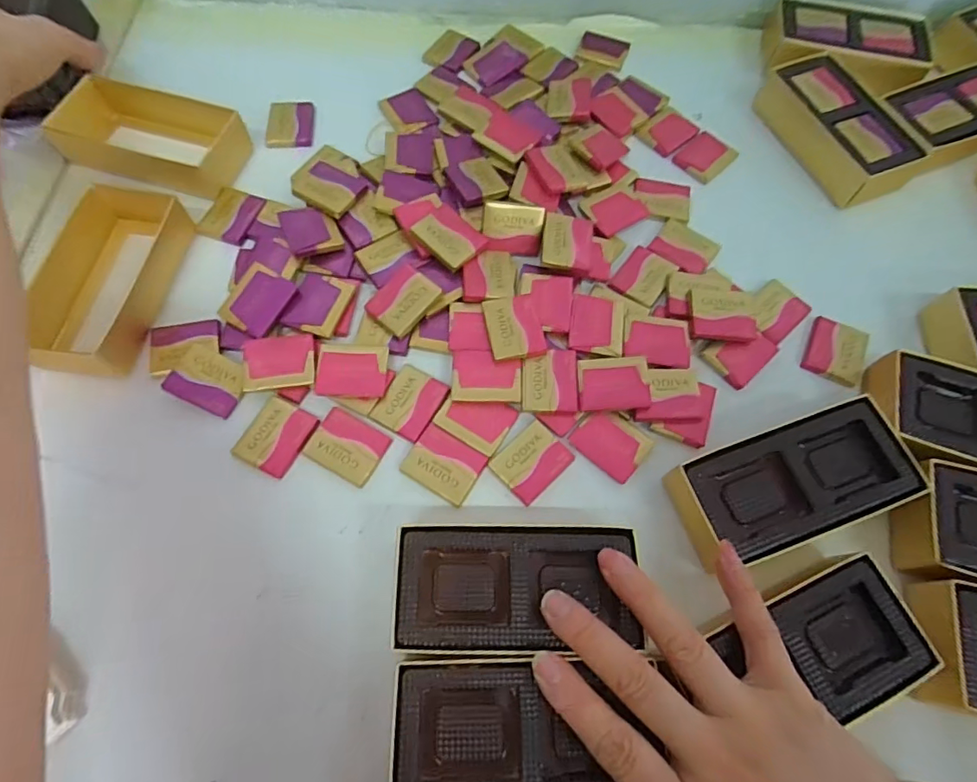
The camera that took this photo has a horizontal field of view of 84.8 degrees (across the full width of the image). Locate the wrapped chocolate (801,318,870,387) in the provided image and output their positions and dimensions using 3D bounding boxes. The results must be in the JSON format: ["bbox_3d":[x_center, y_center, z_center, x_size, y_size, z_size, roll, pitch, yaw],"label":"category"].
[{"bbox_3d":[0.216,-0.025,0.331,0.033,0.006,0.042,26,72,7],"label":"wrapped chocolate"}]

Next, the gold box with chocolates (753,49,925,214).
[{"bbox_3d":[0.251,-0.188,0.390,0.059,0.034,0.121,-23,70,-9],"label":"gold box with chocolates"}]

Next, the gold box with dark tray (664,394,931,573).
[{"bbox_3d":[0.156,0.050,0.284,0.122,0.032,0.056,-18,68,-9],"label":"gold box with dark tray"}]

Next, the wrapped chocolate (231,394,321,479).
[{"bbox_3d":[-0.117,0.025,0.297,0.031,0.004,0.039,27,72,7],"label":"wrapped chocolate"}]

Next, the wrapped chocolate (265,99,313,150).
[{"bbox_3d":[-0.145,-0.195,0.392,0.032,0.007,0.044,-4,71,-4],"label":"wrapped chocolate"}]

